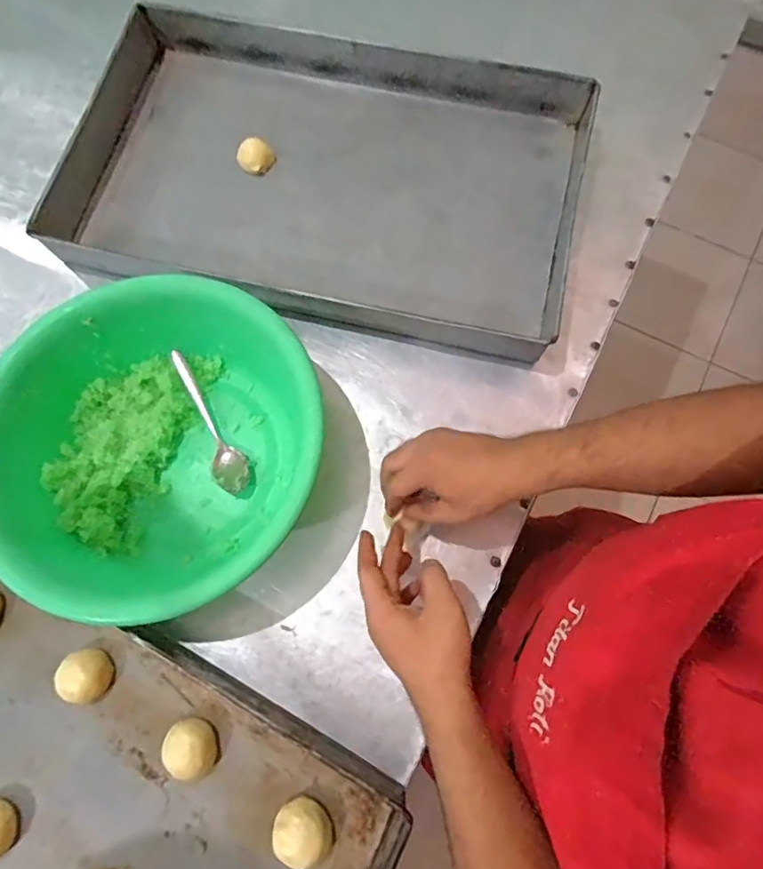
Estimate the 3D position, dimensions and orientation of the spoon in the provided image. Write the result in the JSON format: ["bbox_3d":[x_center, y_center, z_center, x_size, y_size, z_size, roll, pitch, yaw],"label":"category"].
[{"bbox_3d":[-0.193,-0.011,0.565,0.037,0.027,0.171,-31,76,-8],"label":"spoon"}]

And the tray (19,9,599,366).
[{"bbox_3d":[-0.066,-0.321,0.639,0.603,0.069,0.372,11,74,3],"label":"tray"}]

